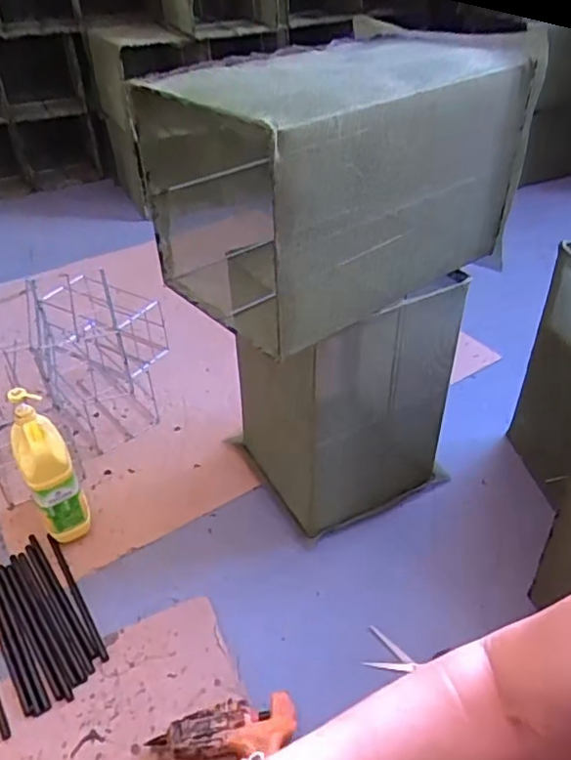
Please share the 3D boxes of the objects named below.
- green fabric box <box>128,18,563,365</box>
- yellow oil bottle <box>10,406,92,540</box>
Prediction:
[{"bbox_3d":[0.061,-0.296,0.835,0.460,0.287,0.342,-26,45,-27],"label":"green fabric box"},{"bbox_3d":[-0.385,0.158,0.980,0.079,0.222,0.133,-23,43,-24],"label":"yellow oil bottle"}]

